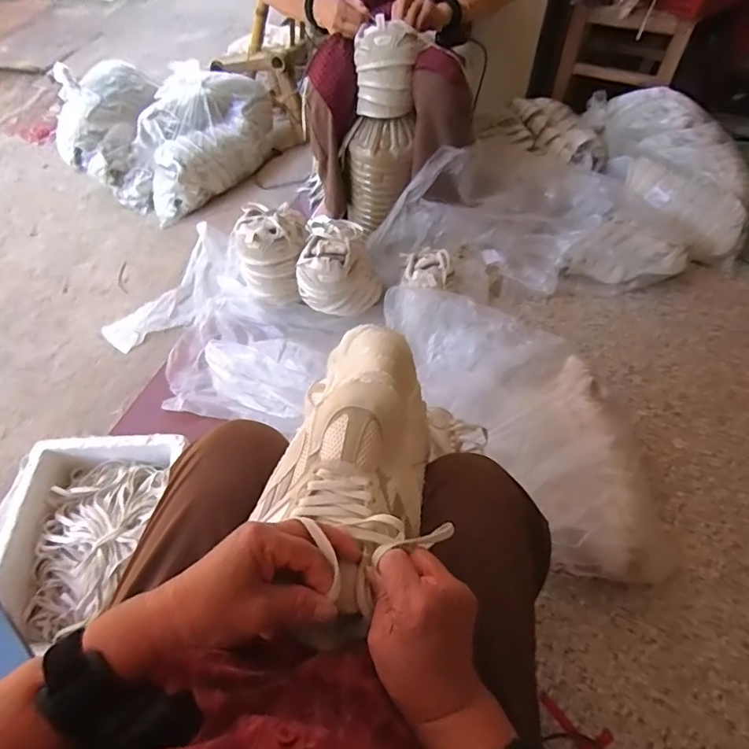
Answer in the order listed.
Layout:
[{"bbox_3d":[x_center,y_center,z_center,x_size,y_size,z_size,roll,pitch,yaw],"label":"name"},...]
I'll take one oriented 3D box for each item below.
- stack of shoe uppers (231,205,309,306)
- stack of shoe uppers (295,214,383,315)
[{"bbox_3d":[-0.217,-0.249,1.121,0.151,0.238,0.144,-12,55,-8],"label":"stack of shoe uppers"},{"bbox_3d":[-0.075,-0.224,1.088,0.147,0.188,0.174,12,55,9],"label":"stack of shoe uppers"}]

